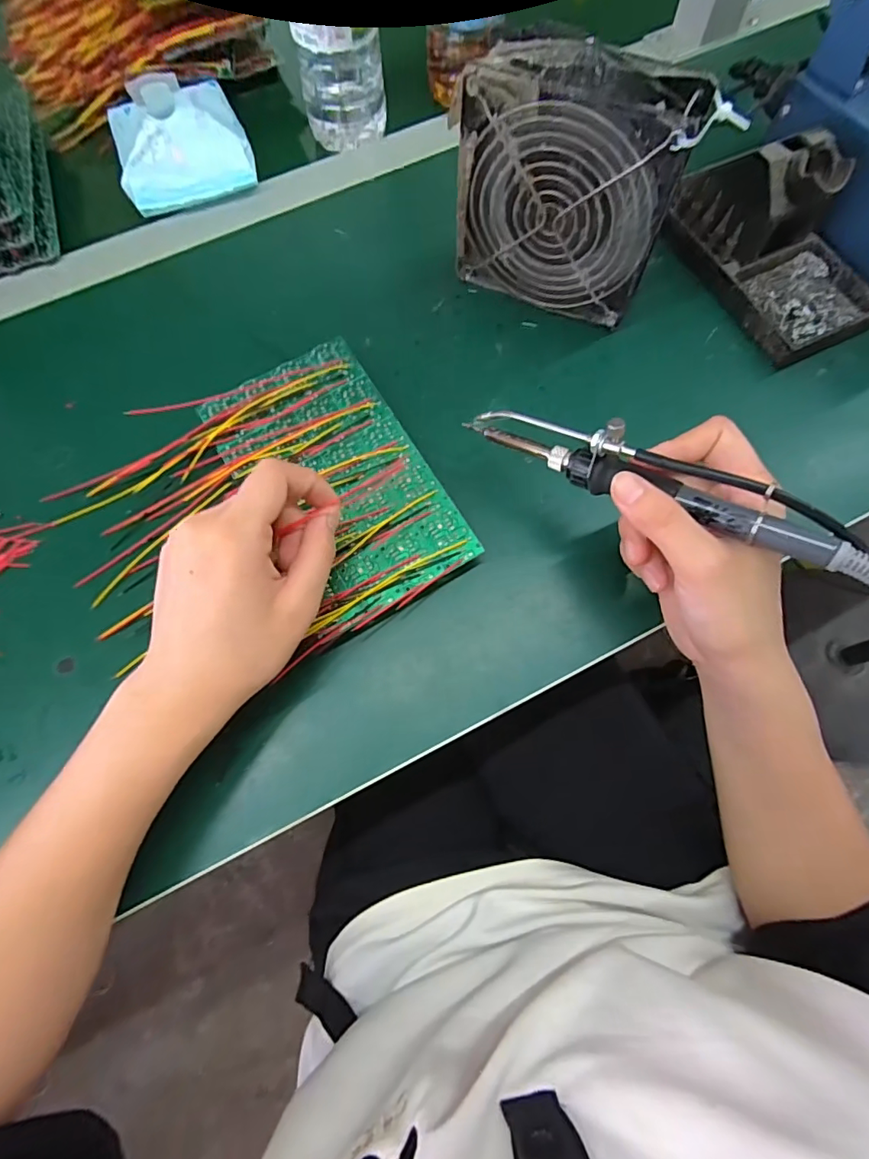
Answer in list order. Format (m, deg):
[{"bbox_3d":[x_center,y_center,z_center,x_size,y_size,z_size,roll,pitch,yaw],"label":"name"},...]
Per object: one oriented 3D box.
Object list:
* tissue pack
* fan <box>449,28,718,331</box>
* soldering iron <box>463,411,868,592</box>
[{"bbox_3d":[-0.192,-0.330,0.386,0.098,0.038,0.098,-19,73,-5],"label":"tissue pack"},{"bbox_3d":[0.073,-0.222,0.301,0.118,0.131,0.040,19,74,7],"label":"fan"},{"bbox_3d":[0.104,-0.049,0.235,0.206,0.034,0.025,29,74,24],"label":"soldering iron"}]

